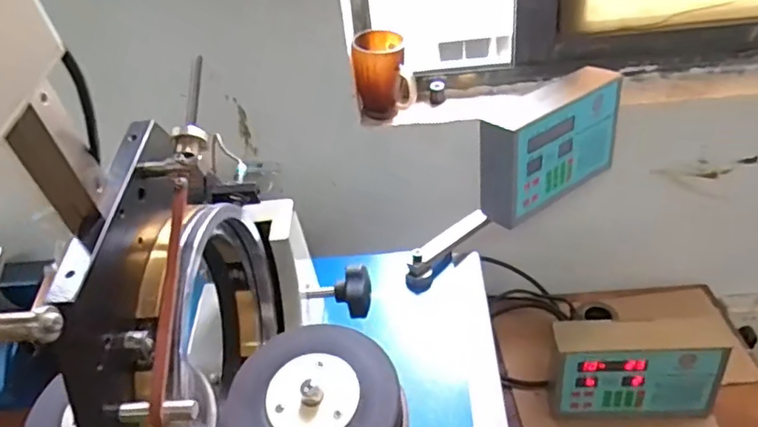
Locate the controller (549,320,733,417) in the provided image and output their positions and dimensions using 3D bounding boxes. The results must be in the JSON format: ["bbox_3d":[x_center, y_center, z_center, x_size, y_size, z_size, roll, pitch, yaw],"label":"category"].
[{"bbox_3d":[0.370,0.228,0.852,0.233,0.163,0.068,-4,37,5],"label":"controller"}]

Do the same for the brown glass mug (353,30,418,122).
[{"bbox_3d":[0.011,-0.209,0.897,0.090,0.117,0.082,-4,37,4],"label":"brown glass mug"}]

